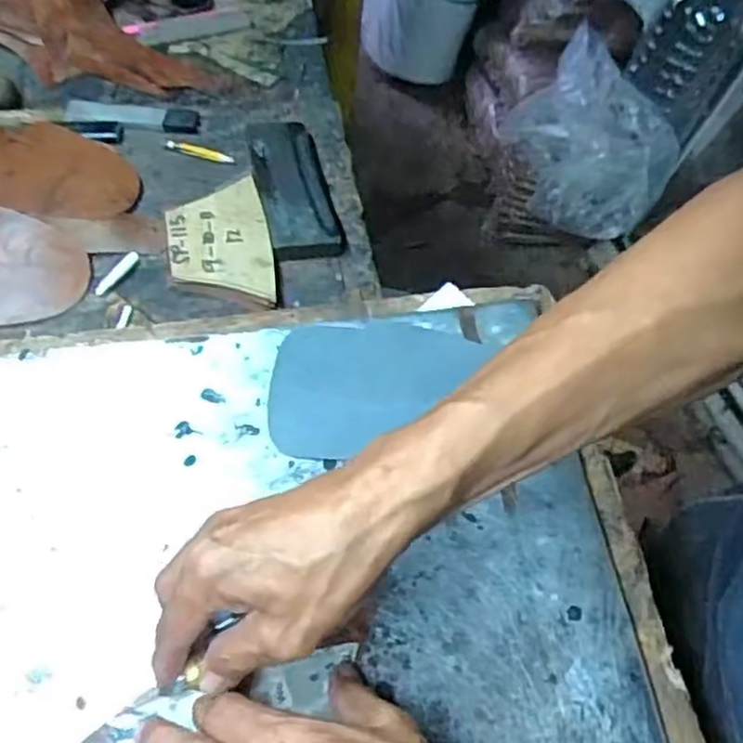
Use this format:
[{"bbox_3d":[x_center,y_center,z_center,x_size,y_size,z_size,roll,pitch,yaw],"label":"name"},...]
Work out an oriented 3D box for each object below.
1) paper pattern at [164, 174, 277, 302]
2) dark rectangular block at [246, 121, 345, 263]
[{"bbox_3d":[-0.114,-0.101,0.550,0.074,0.006,0.119,-9,58,-13],"label":"paper pattern"},{"bbox_3d":[-0.063,-0.149,0.592,0.056,0.011,0.153,-9,58,-14],"label":"dark rectangular block"}]

